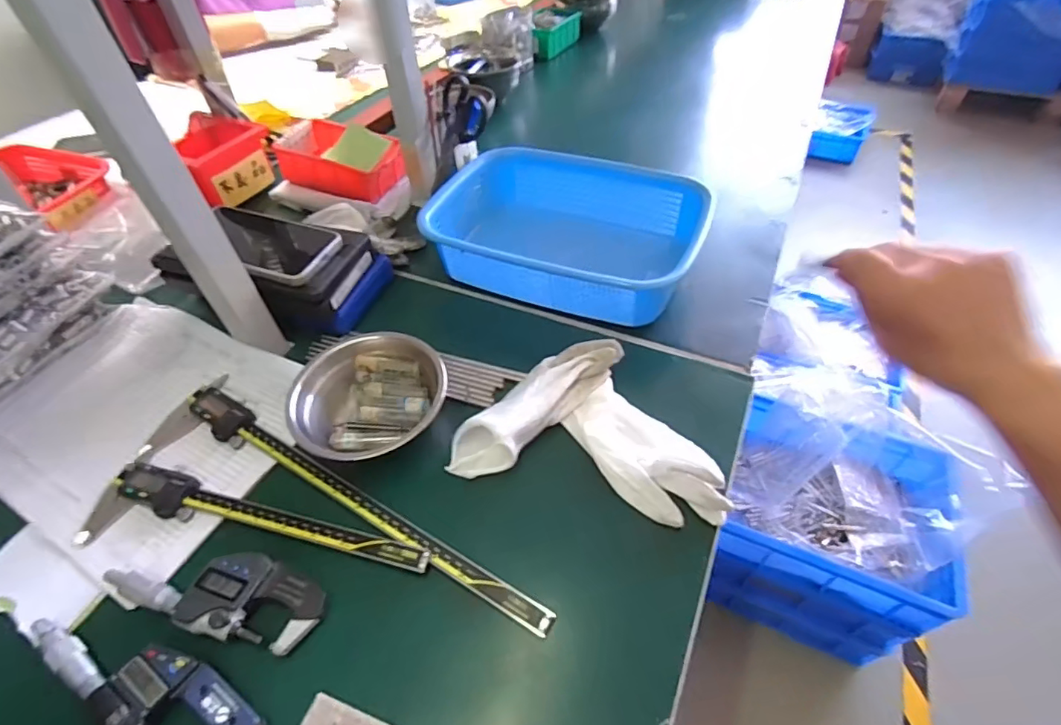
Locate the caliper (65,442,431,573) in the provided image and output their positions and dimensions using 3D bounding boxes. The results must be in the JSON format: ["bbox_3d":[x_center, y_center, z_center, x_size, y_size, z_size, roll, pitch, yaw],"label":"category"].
[{"bbox_3d":[-0.215,0.130,0.404,0.283,0.010,0.072,11,51,11],"label":"caliper"}]

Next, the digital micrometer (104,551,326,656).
[{"bbox_3d":[-0.226,0.160,0.375,0.160,0.018,0.056,9,49,10],"label":"digital micrometer"}]

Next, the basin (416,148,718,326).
[{"bbox_3d":[0.040,-0.143,0.598,0.290,0.095,0.181,16,51,16],"label":"basin"}]

